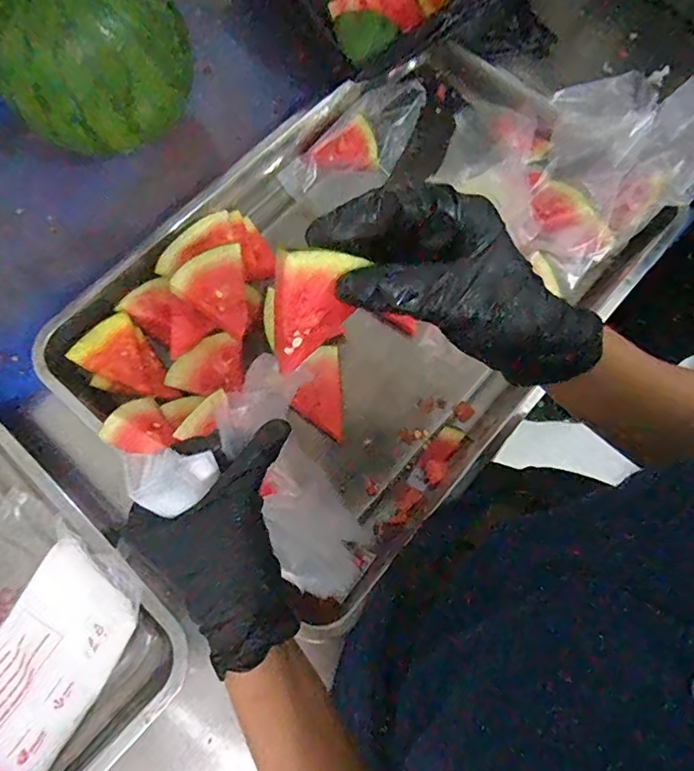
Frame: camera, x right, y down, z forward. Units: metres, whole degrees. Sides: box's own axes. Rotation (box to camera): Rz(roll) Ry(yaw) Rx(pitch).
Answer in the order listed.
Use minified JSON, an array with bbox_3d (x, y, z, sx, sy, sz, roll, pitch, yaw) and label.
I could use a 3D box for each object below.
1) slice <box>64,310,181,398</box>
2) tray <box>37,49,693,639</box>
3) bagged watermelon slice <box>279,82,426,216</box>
[{"bbox_3d":[-0.210,-0.020,0.490,0.061,0.017,0.096,-43,79,-13],"label":"slice"},{"bbox_3d":[0.027,-0.105,0.526,0.390,0.082,0.583,43,76,10],"label":"tray"},{"bbox_3d":[0.012,-0.267,0.581,0.179,0.031,0.080,-38,79,4],"label":"bagged watermelon slice"}]

